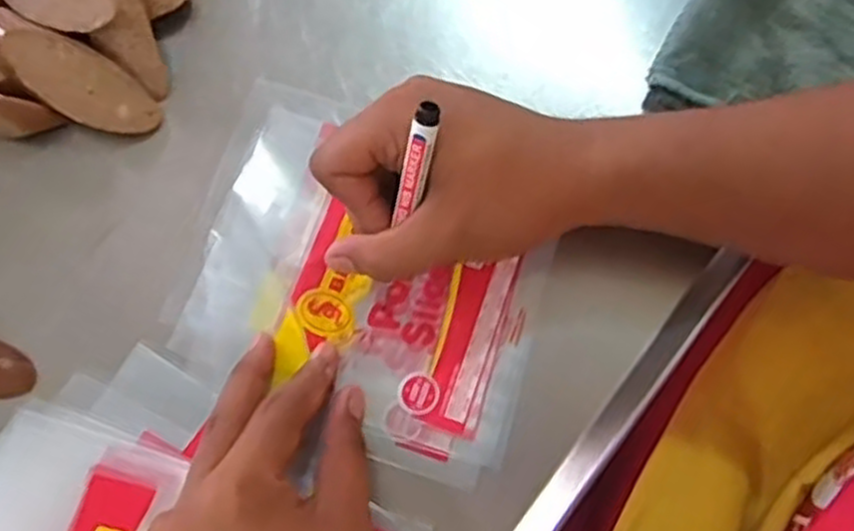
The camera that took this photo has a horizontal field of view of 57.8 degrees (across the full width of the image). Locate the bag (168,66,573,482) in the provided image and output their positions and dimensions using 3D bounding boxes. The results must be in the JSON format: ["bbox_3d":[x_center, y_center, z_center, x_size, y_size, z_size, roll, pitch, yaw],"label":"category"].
[{"bbox_3d":[-0.032,0.005,0.422,0.191,0.009,0.175,18,76,6],"label":"bag"}]

